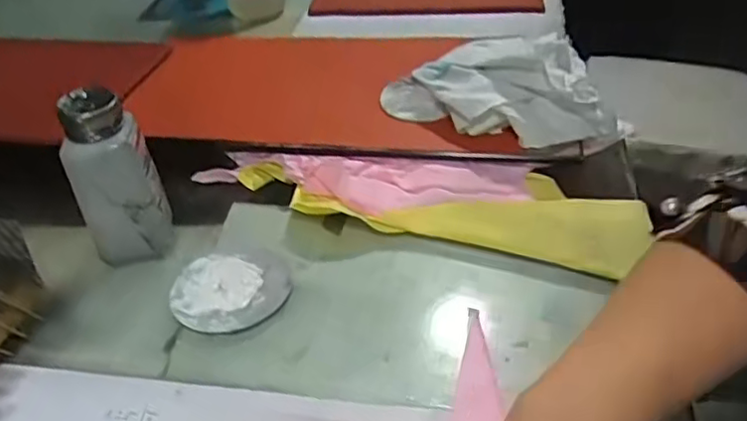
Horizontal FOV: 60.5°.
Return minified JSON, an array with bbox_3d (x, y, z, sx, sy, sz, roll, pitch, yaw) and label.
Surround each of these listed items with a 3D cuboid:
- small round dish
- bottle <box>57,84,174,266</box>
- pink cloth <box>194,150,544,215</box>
[{"bbox_3d":[-0.104,0.056,0.465,0.082,0.004,0.080,-3,38,3],"label":"small round dish"},{"bbox_3d":[-0.185,-0.020,0.464,0.057,0.130,0.047,-11,39,-7],"label":"bottle"},{"bbox_3d":[-0.013,-0.022,0.524,0.271,0.026,0.070,4,39,12],"label":"pink cloth"}]

